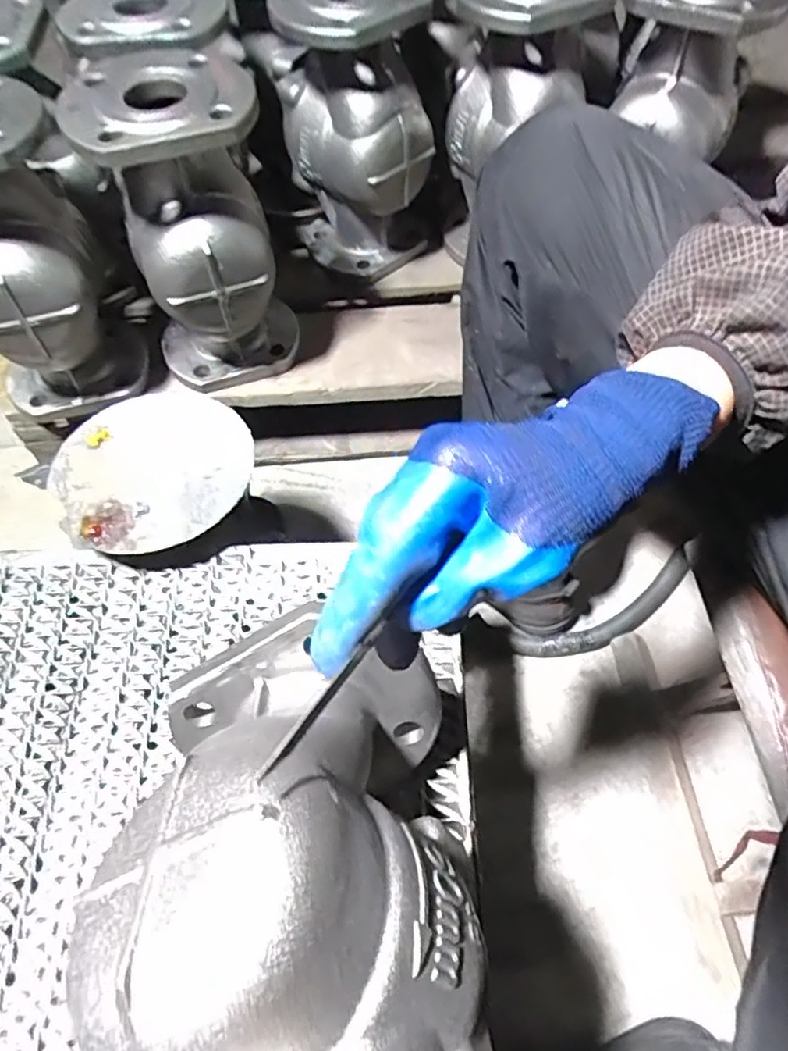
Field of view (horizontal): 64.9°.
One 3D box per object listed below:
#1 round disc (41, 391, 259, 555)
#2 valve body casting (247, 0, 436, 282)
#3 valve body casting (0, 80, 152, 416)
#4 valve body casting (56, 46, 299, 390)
[{"bbox_3d":[-0.203,-0.050,0.524,0.163,0.017,0.157,-1,58,1],"label":"round disc"},{"bbox_3d":[-0.047,-0.426,0.709,0.181,0.287,0.199,-5,58,-1],"label":"valve body casting"},{"bbox_3d":[-0.357,-0.253,0.593,0.147,0.305,0.186,-26,61,-14],"label":"valve body casting"},{"bbox_3d":[-0.191,-0.280,0.622,0.155,0.284,0.143,-14,59,-8],"label":"valve body casting"}]

